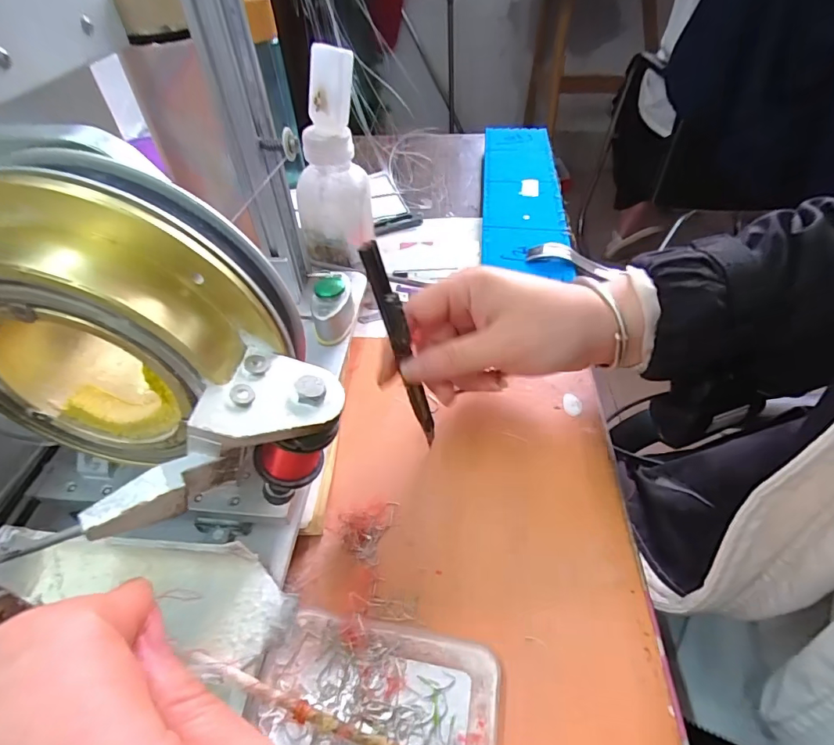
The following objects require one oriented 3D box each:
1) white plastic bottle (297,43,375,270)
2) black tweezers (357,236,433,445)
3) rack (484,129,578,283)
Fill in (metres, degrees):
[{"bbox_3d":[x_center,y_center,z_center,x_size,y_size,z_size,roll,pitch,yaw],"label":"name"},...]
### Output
[{"bbox_3d":[-0.072,-0.165,0.393,0.064,0.170,0.049,-8,47,-5],"label":"white plastic bottle"},{"bbox_3d":[-0.007,-0.009,0.264,0.009,0.132,0.011,17,47,38],"label":"black tweezers"},{"bbox_3d":[0.113,-0.193,0.509,0.081,0.033,0.305,3,47,5],"label":"rack"}]

